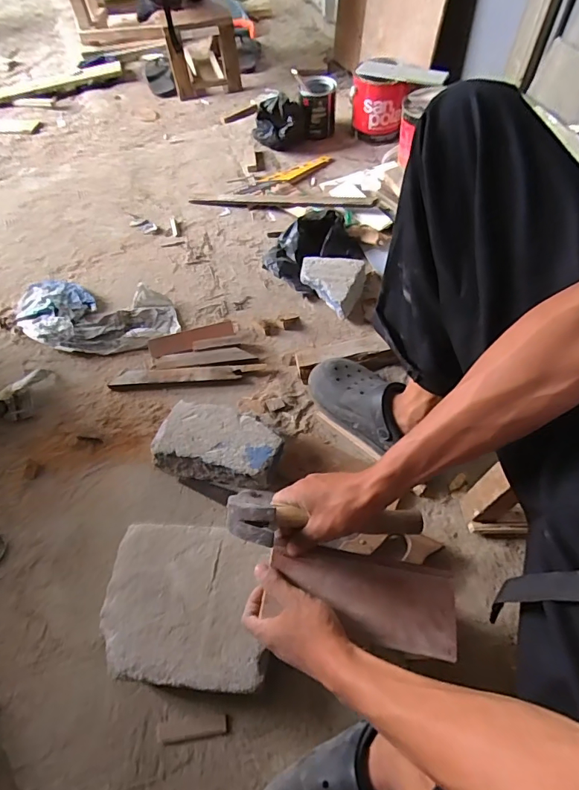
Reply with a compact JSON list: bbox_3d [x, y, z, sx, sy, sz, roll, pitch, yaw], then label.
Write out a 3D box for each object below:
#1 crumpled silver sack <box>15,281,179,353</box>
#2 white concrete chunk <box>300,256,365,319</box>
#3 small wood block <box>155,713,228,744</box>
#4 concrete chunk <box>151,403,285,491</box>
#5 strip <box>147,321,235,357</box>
[{"bbox_3d":[-0.430,-0.180,0.963,0.371,0.053,0.183,5,59,7],"label":"crumpled silver sack"},{"bbox_3d":[0.088,-0.226,0.949,0.127,0.080,0.127,-2,59,3],"label":"white concrete chunk"},{"bbox_3d":[-0.129,0.439,0.586,0.094,0.015,0.023,-9,59,-1],"label":"small wood block"},{"bbox_3d":[-0.118,0.085,0.768,0.210,0.073,0.122,10,60,11],"label":"concrete chunk"},{"bbox_3d":[-0.204,-0.115,0.915,0.176,0.016,0.045,-12,77,2],"label":"strip"}]

